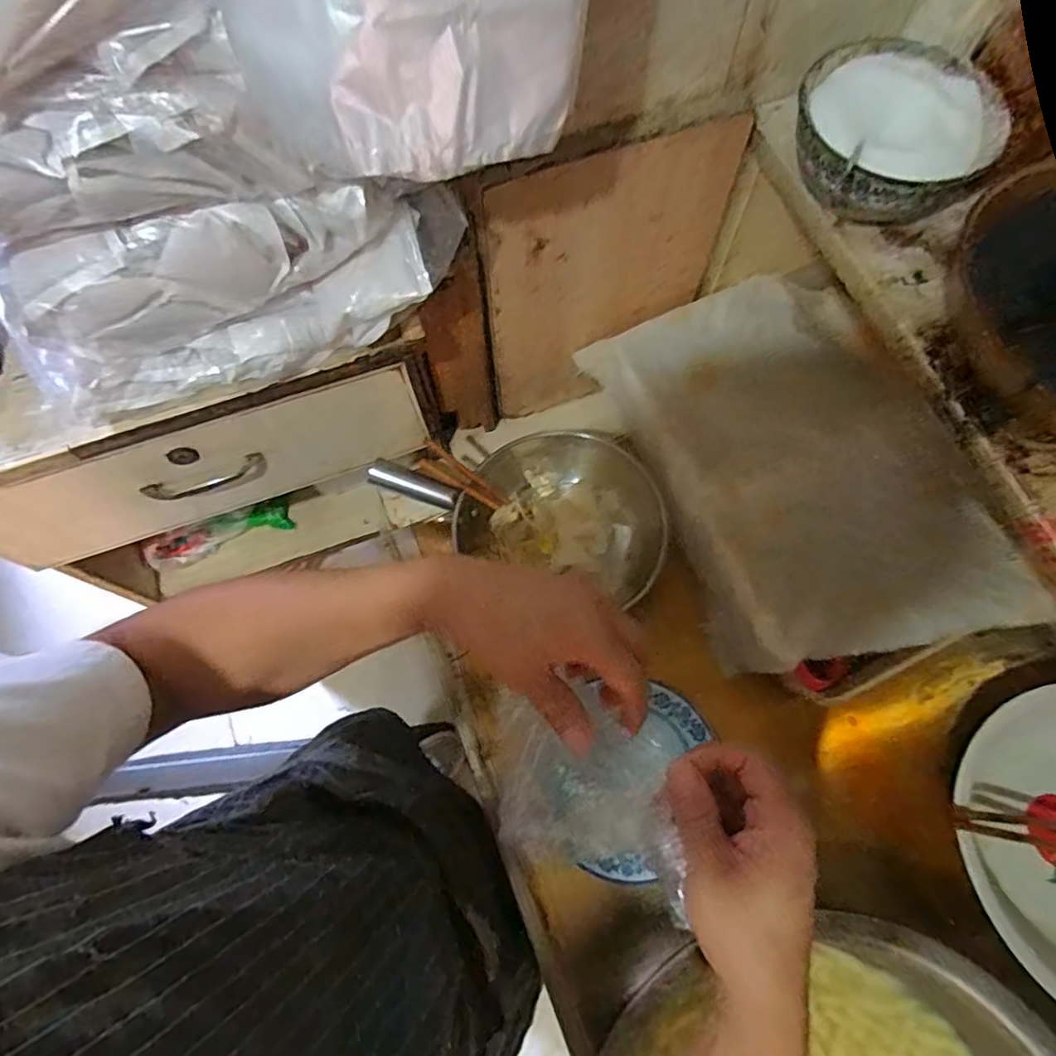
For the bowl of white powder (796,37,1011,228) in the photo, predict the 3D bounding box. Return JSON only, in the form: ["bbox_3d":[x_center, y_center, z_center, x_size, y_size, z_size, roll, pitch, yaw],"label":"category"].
[{"bbox_3d":[0.264,-0.282,0.459,0.139,0.068,0.149,17,70,9],"label":"bowl of white powder"}]

